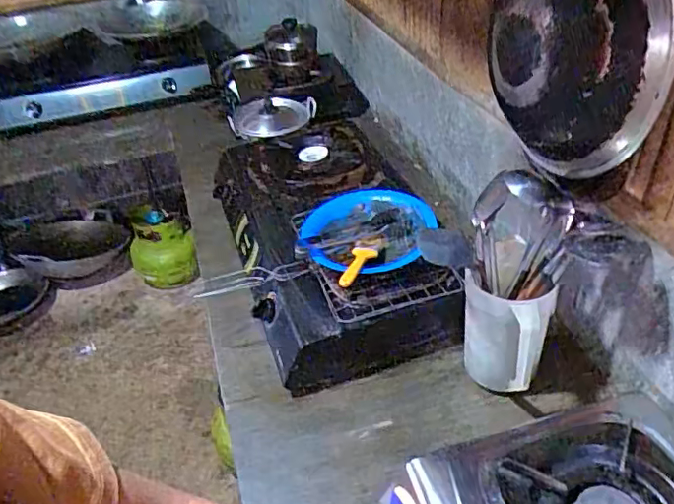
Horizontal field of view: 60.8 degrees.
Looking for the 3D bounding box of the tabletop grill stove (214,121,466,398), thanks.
[{"bbox_3d":[-0.039,-0.049,1.161,0.354,0.153,0.676,-11,39,-7],"label":"tabletop grill stove"}]

